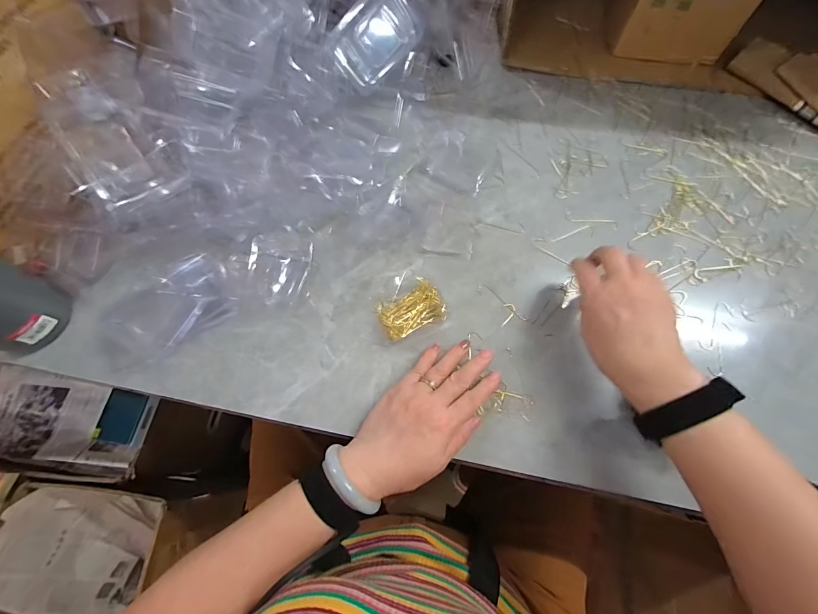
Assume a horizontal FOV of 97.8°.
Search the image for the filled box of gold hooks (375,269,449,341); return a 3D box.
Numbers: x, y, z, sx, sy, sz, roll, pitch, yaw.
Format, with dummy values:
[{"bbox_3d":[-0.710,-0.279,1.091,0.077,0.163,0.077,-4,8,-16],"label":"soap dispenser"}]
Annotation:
[{"bbox_3d":[-0.002,-0.005,0.394,0.072,0.020,0.068,-24,71,-10],"label":"filled box of gold hooks"}]

